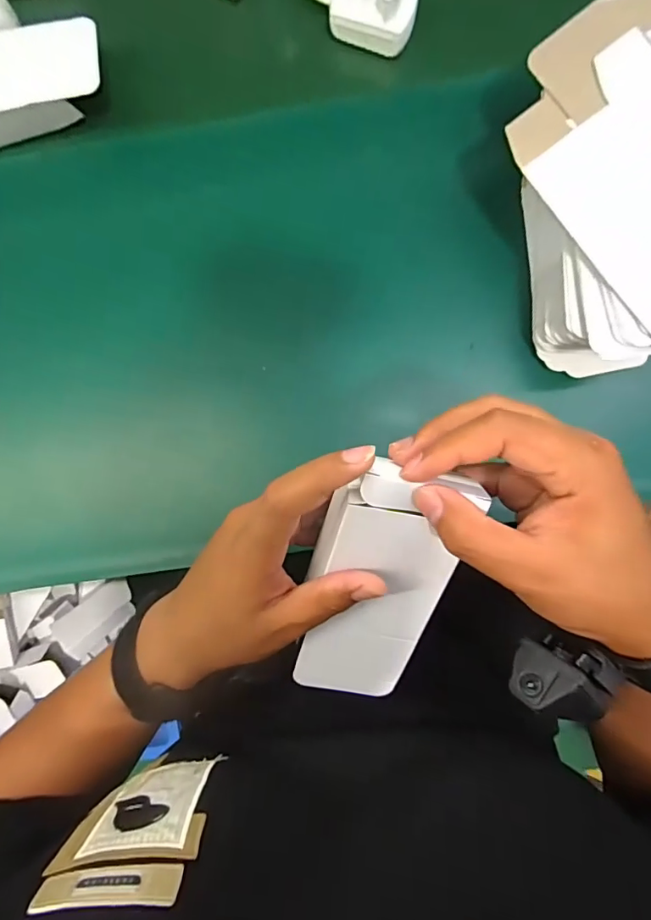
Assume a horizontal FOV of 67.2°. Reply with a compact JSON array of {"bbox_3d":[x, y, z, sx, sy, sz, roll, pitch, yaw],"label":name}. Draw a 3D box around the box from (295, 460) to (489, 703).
[{"bbox_3d":[0.028,0.070,0.262,0.072,0.028,0.157,10,122,5],"label":"box"}]

